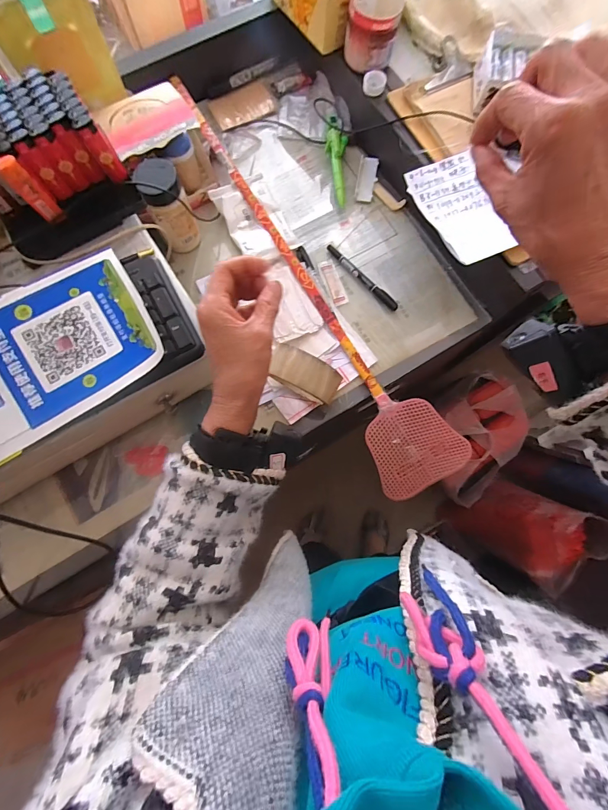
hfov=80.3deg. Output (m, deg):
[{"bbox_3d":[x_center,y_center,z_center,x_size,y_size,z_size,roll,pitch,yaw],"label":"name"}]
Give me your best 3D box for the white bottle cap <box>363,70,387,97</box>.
[{"bbox_3d":[0.100,-0.457,0.510,0.032,0.014,0.032,0,76,-2],"label":"white bottle cap"}]

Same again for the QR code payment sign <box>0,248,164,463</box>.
[{"bbox_3d":[-0.278,-0.042,0.354,0.255,0.026,0.141,-32,87,-9],"label":"QR code payment sign"}]

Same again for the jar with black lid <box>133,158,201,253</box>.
[{"bbox_3d":[-0.176,-0.259,0.475,0.051,0.113,0.050,0,76,-2],"label":"jar with black lid"}]

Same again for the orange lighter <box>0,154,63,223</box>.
[{"bbox_3d":[-0.275,-0.216,0.363,0.011,0.068,0.023,36,77,7],"label":"orange lighter"}]

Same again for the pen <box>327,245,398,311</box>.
[{"bbox_3d":[0.085,-0.188,0.531,0.012,0.011,0.137,-43,81,-11],"label":"pen"}]

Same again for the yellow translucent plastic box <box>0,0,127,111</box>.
[{"bbox_3d":[-0.302,-0.430,0.446,0.117,0.123,0.017,-33,79,-9],"label":"yellow translucent plastic box"}]

